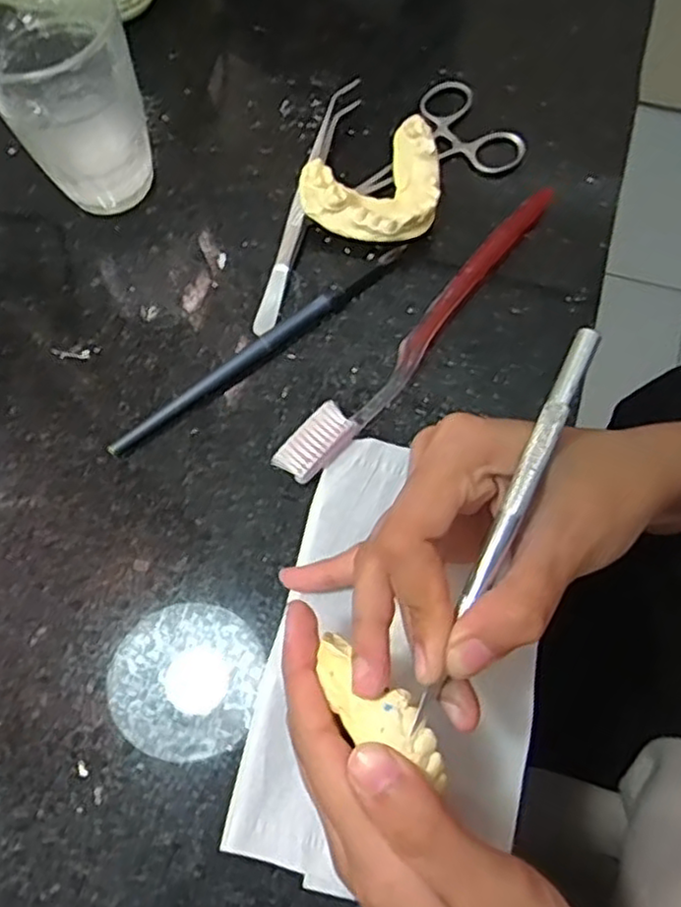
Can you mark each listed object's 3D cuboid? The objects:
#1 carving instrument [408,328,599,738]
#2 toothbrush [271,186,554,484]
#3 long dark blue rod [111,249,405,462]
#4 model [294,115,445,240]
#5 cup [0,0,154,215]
[{"bbox_3d":[0.053,0.021,0.225,0.008,0.005,0.137,25,83,8],"label":"carving instrument"},{"bbox_3d":[0.041,-0.059,0.329,0.019,0.012,0.189,40,75,15],"label":"toothbrush"},{"bbox_3d":[-0.036,-0.050,0.330,0.163,0.010,0.009,-37,73,-12],"label":"long dark blue rod"},{"bbox_3d":[0.021,-0.126,0.345,0.071,0.029,0.049,-32,72,-10],"label":"model"},{"bbox_3d":[-0.127,-0.165,0.331,0.066,0.087,0.072,-21,70,-6],"label":"cup"}]

